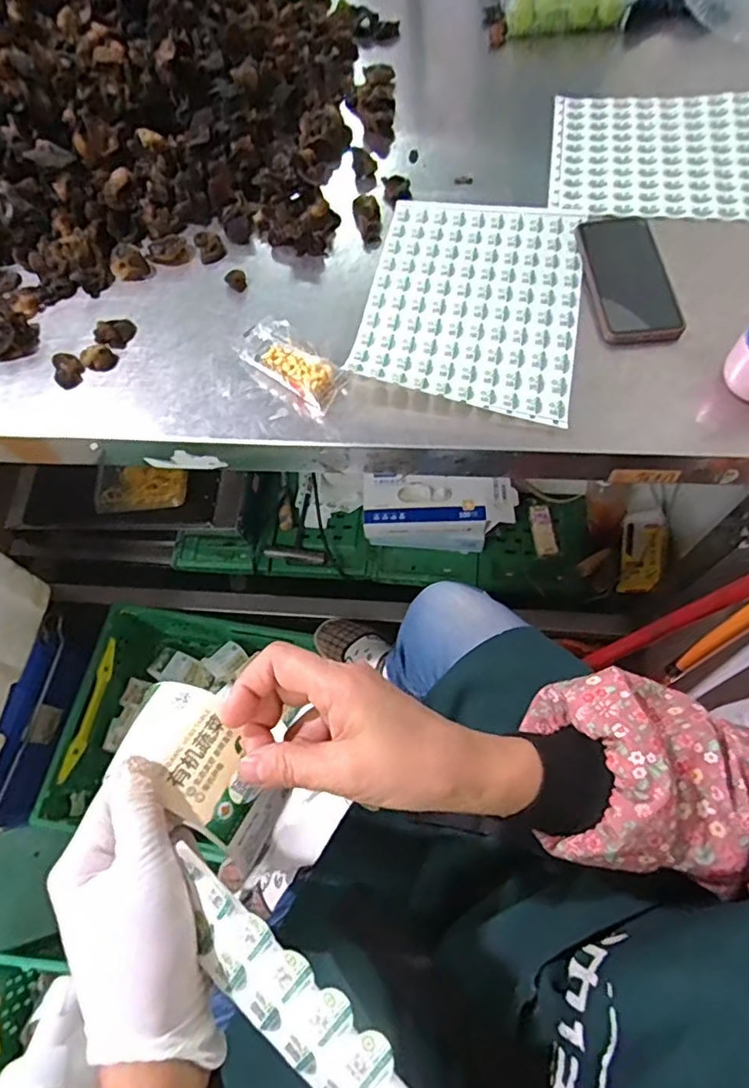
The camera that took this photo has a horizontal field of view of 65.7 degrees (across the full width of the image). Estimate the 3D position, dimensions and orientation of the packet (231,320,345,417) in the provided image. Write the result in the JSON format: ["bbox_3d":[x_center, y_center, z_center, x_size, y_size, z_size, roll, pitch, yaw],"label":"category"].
[{"bbox_3d":[-0.081,-0.174,0.564,0.056,0.026,0.119,-43,71,-15],"label":"packet"}]

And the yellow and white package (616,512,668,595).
[{"bbox_3d":[0.470,0.013,1.021,0.072,0.020,0.150,10,81,25],"label":"yellow and white package"}]

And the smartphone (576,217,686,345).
[{"bbox_3d":[0.250,-0.272,0.584,0.075,0.019,0.172,-7,66,0],"label":"smartphone"}]

